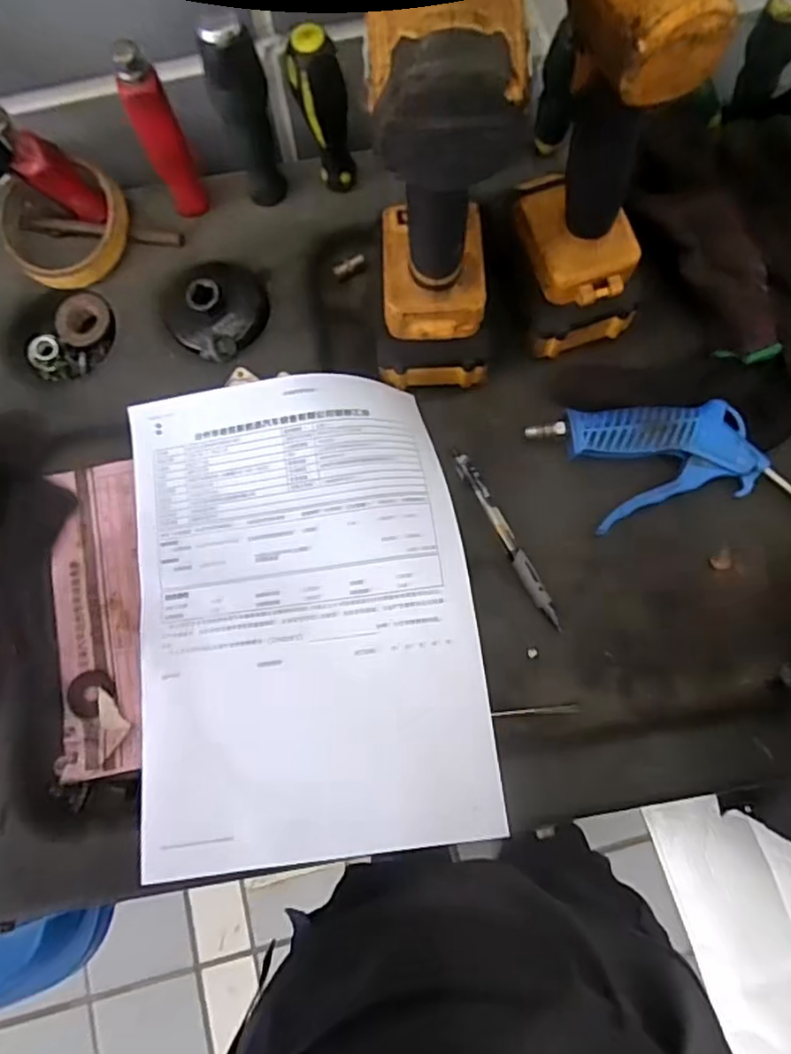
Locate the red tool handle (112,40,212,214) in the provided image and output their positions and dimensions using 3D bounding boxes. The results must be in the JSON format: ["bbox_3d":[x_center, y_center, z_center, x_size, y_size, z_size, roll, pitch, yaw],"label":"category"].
[{"bbox_3d":[-0.149,-0.249,0.417,0.025,0.118,0.018,-19,77,-3],"label":"red tool handle"}]

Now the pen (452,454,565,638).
[{"bbox_3d":[0.074,0.006,0.434,0.013,0.008,0.137,-28,78,-5],"label":"pen"}]

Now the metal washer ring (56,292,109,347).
[{"bbox_3d":[-0.224,-0.149,0.460,0.036,0.010,0.039,0,77,1],"label":"metal washer ring"}]

